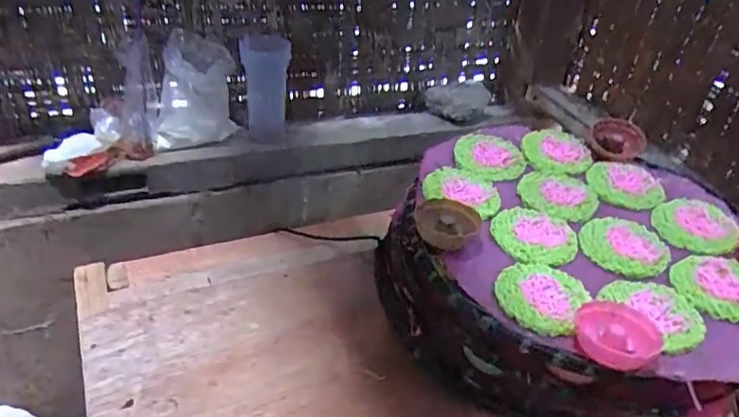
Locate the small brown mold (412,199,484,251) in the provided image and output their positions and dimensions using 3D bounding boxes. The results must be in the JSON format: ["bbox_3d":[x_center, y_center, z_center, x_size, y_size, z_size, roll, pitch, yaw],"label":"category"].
[{"bbox_3d":[0.071,0.014,0.526,0.057,0.026,0.049,19,39,15],"label":"small brown mold"}]

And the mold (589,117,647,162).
[{"bbox_3d":[0.295,-0.083,0.673,0.061,0.031,0.066,26,41,23],"label":"mold"}]

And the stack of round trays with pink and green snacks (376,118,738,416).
[{"bbox_3d":[0.201,0.055,0.577,0.350,0.122,0.358,-5,39,-16],"label":"stack of round trays with pink and green snacks"}]

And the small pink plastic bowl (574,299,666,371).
[{"bbox_3d":[0.189,0.095,0.435,0.056,0.023,0.050,13,37,8],"label":"small pink plastic bowl"}]

